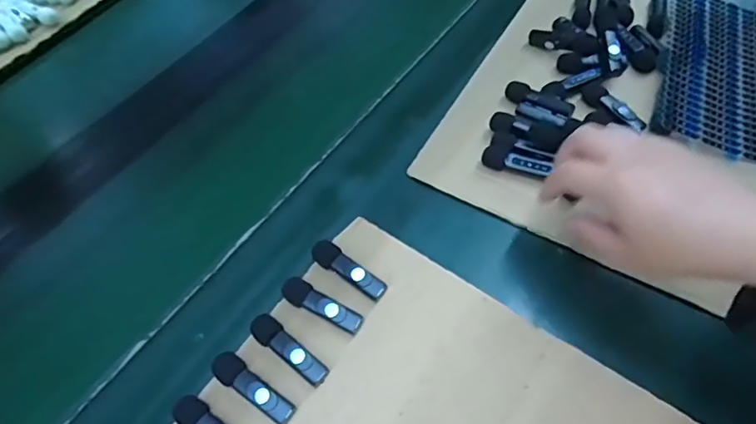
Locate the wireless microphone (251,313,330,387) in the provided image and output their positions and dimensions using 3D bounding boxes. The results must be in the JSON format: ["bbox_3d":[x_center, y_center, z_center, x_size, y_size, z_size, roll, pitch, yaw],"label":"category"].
[{"bbox_3d":[-0.063,0.097,0.350,0.063,0.011,0.020,39,68,24],"label":"wireless microphone"}]

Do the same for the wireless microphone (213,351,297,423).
[{"bbox_3d":[-0.085,0.120,0.338,0.064,0.012,0.019,34,66,22],"label":"wireless microphone"}]

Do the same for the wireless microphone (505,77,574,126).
[{"bbox_3d":[0.143,-0.097,0.457,0.065,0.018,0.029,37,67,23],"label":"wireless microphone"}]

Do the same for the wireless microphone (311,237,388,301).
[{"bbox_3d":[-0.022,0.045,0.381,0.063,0.015,0.020,34,66,22],"label":"wireless microphone"}]

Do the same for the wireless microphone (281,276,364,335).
[{"bbox_3d":[-0.042,0.068,0.366,0.065,0.012,0.020,29,64,20],"label":"wireless microphone"}]

